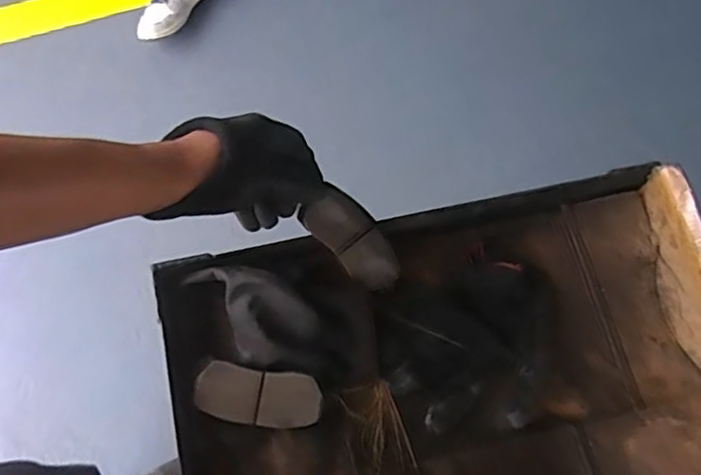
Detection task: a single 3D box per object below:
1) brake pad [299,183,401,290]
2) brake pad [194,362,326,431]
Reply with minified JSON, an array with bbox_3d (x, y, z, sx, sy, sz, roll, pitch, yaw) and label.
[{"bbox_3d":[0.003,0.002,0.541,0.045,0.013,0.102,-46,112,-10],"label":"brake pad"},{"bbox_3d":[-0.074,0.129,0.516,0.098,0.017,0.044,7,71,0],"label":"brake pad"}]

